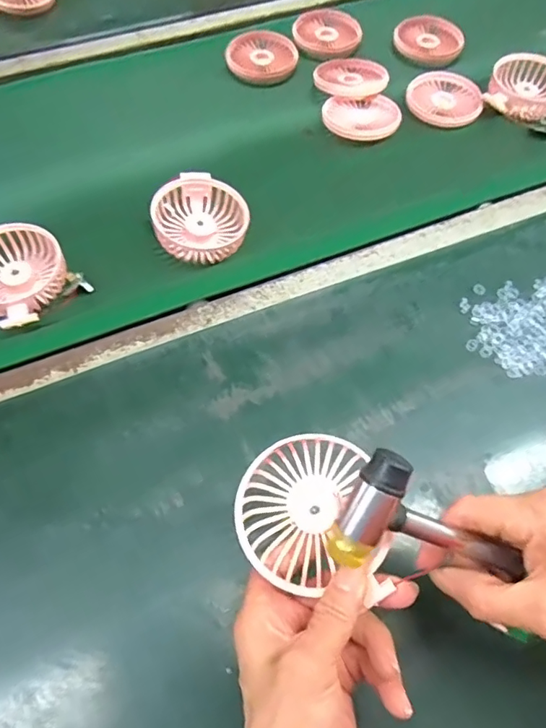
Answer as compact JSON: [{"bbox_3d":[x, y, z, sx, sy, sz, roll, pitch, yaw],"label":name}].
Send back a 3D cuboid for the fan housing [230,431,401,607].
[{"bbox_3d":[0.024,0.087,0.309,0.089,0.024,0.090,1,61,-2],"label":"fan housing"}]

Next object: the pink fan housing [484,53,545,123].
[{"bbox_3d":[0.302,-0.327,0.611,0.088,0.033,0.101,23,63,3],"label":"pink fan housing"}]

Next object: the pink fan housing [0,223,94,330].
[{"bbox_3d":[-0.231,-0.080,0.466,0.087,0.030,0.101,-38,75,-22],"label":"pink fan housing"}]

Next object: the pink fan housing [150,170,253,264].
[{"bbox_3d":[-0.071,-0.143,0.503,0.088,0.029,0.092,3,64,-7],"label":"pink fan housing"}]

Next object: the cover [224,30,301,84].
[{"bbox_3d":[-0.009,-0.385,0.639,0.070,0.021,0.080,40,65,11],"label":"cover"}]

